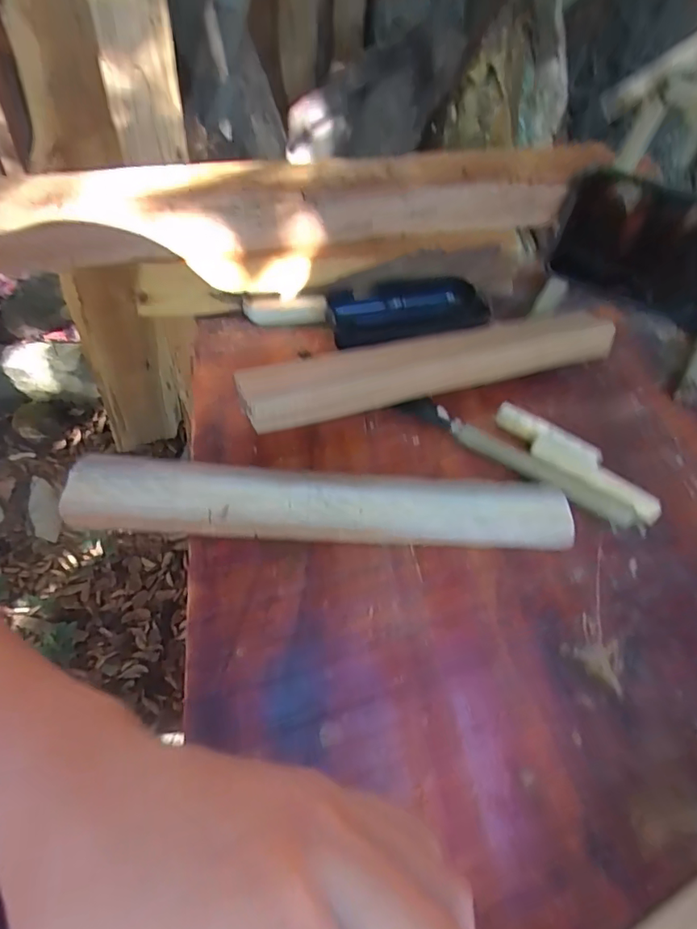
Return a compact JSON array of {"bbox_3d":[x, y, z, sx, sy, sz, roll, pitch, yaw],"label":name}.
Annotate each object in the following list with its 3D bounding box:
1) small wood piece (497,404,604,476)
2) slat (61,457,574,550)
[{"bbox_3d":[0.116,-0.013,0.307,0.064,0.009,0.026,30,56,17],"label":"small wood piece"},{"bbox_3d":[-0.012,0.020,0.267,0.249,0.020,0.035,3,53,-3],"label":"slat"}]

